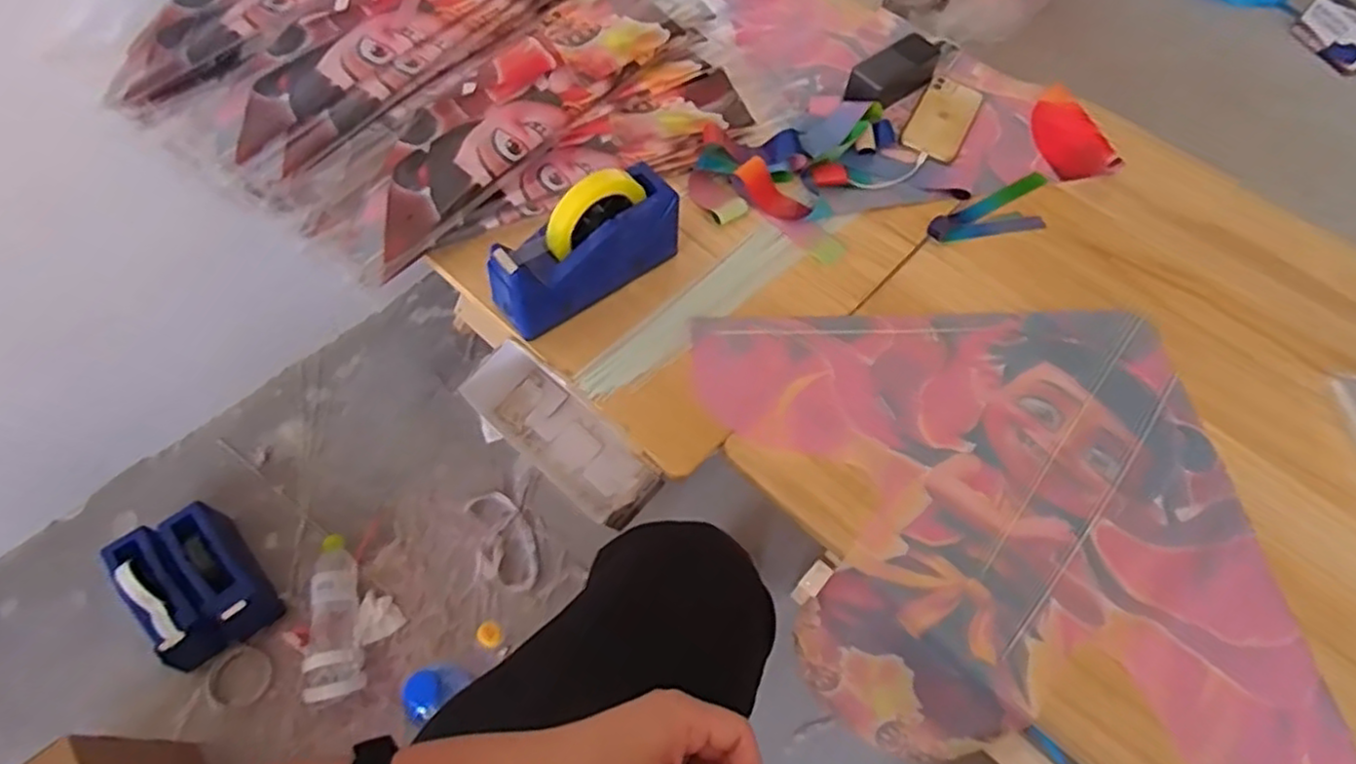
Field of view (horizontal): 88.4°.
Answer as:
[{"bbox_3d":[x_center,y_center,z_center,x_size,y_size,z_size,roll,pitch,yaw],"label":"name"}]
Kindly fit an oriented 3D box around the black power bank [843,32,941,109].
[{"bbox_3d":[0.295,-0.420,0.949,0.150,0.049,0.057,-35,69,-19],"label":"black power bank"}]

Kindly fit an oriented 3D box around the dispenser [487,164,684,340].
[{"bbox_3d":[-0.093,-0.139,0.710,0.201,0.131,0.056,-34,67,-20],"label":"dispenser"}]

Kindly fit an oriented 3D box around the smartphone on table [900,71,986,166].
[{"bbox_3d":[0.360,-0.357,0.941,0.078,0.007,0.160,27,62,12],"label":"smartphone on table"}]

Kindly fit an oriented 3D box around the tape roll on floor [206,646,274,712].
[{"bbox_3d":[-0.626,0.421,0.992,0.091,0.012,0.084,1,60,-2],"label":"tape roll on floor"}]

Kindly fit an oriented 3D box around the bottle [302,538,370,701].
[{"bbox_3d":[-0.519,0.353,1.061,0.073,0.065,0.241,-8,61,-8],"label":"bottle"}]

